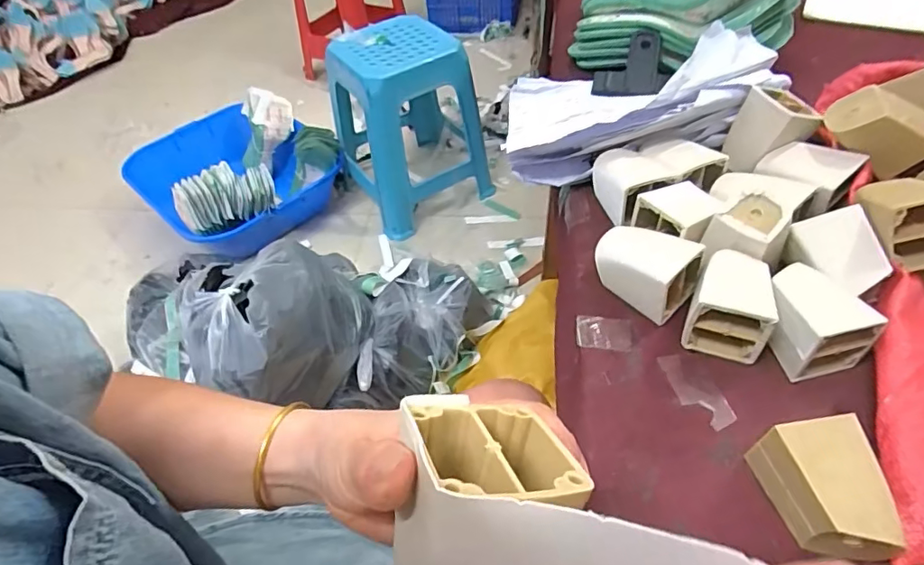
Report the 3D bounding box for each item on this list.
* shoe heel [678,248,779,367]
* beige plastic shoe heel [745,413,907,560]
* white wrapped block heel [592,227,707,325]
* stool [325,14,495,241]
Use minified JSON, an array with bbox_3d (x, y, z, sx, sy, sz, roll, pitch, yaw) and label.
[{"bbox_3d":[0.221,0.016,0.432,0.062,0.057,0.077,20,54,22],"label":"shoe heel"},{"bbox_3d":[0.224,0.129,0.328,0.057,0.050,0.074,-3,49,3],"label":"beige plastic shoe heel"},{"bbox_3d":[0.161,-0.017,0.464,0.057,0.051,0.083,-32,53,-21],"label":"white wrapped block heel"},{"bbox_3d":[-0.163,-0.457,1.495,0.349,0.454,0.345,-28,52,-18],"label":"stool"}]

